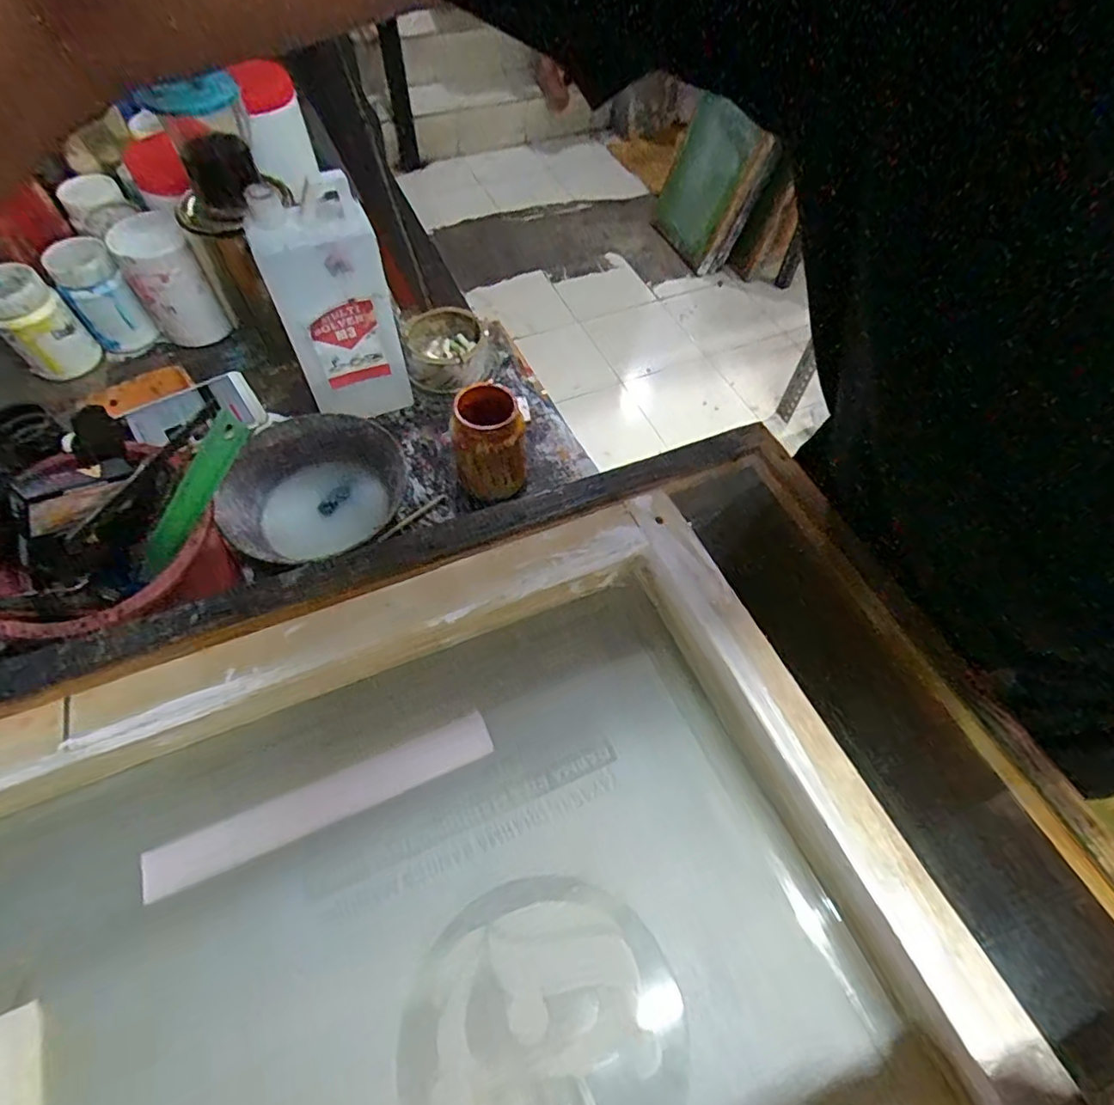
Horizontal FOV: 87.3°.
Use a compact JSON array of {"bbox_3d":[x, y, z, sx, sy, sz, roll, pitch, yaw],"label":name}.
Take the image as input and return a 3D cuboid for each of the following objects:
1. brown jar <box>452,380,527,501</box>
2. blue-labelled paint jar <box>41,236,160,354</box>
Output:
[{"bbox_3d":[-0.061,-0.100,0.540,0.063,0.098,0.058,1,60,-2],"label":"brown jar"},{"bbox_3d":[-0.488,-0.273,0.629,0.060,0.111,0.051,-33,66,-20],"label":"blue-labelled paint jar"}]

